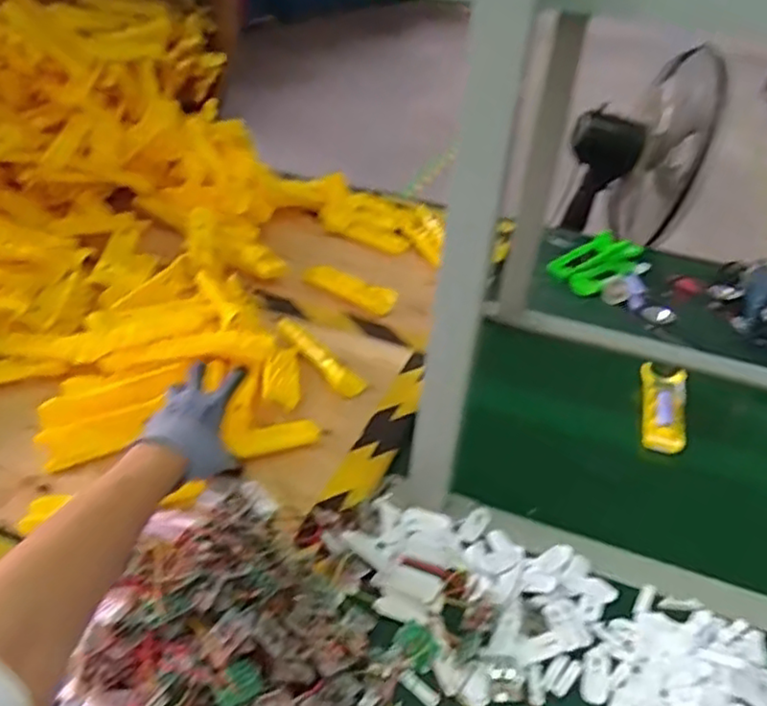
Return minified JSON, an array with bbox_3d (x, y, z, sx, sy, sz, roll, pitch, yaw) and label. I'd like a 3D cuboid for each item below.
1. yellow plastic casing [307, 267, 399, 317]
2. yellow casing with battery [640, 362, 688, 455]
[{"bbox_3d":[-0.053,-0.105,1.085,0.157,0.022,0.059,20,37,19],"label":"yellow plastic casing"},{"bbox_3d":[0.374,0.072,0.895,0.058,0.032,0.155,15,36,13],"label":"yellow casing with battery"}]

